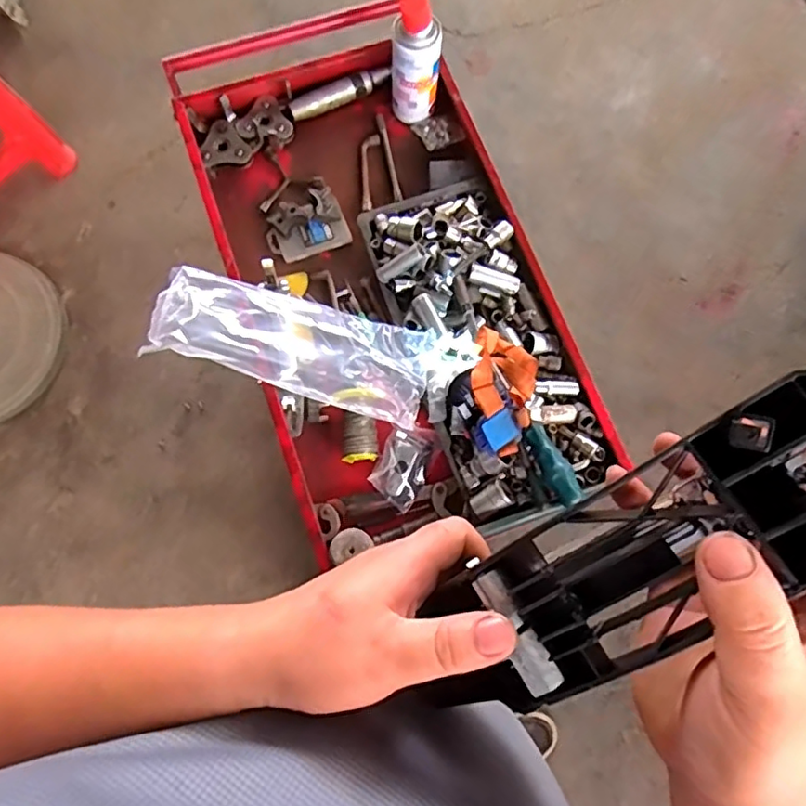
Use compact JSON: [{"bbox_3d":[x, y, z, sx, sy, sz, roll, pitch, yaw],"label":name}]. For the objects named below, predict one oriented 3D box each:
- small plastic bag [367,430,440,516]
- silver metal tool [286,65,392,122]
[{"bbox_3d":[0.002,0.075,0.685,0.058,0.029,0.088,26,76,5],"label":"small plastic bag"},{"bbox_3d":[-0.087,-0.432,0.827,0.148,0.029,0.029,-24,77,-8],"label":"silver metal tool"}]

